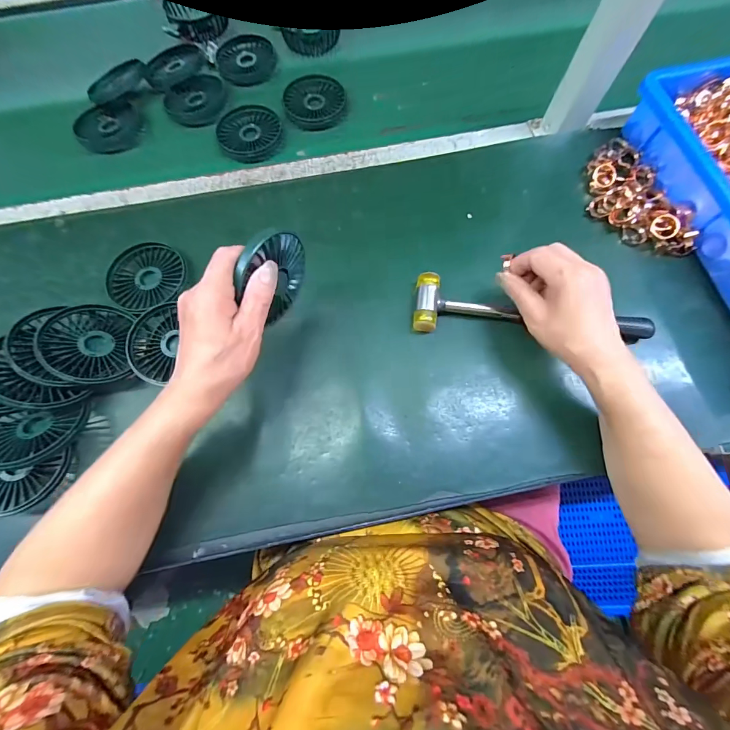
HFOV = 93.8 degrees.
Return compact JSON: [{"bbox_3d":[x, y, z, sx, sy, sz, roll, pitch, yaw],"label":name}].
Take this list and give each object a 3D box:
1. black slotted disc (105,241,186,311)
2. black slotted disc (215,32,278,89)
[{"bbox_3d":[-0.252,-0.102,0.390,0.082,0.007,0.082,0,74,1],"label":"black slotted disc"},{"bbox_3d":[-0.170,-0.438,0.492,0.082,0.008,0.097,11,75,4],"label":"black slotted disc"}]

